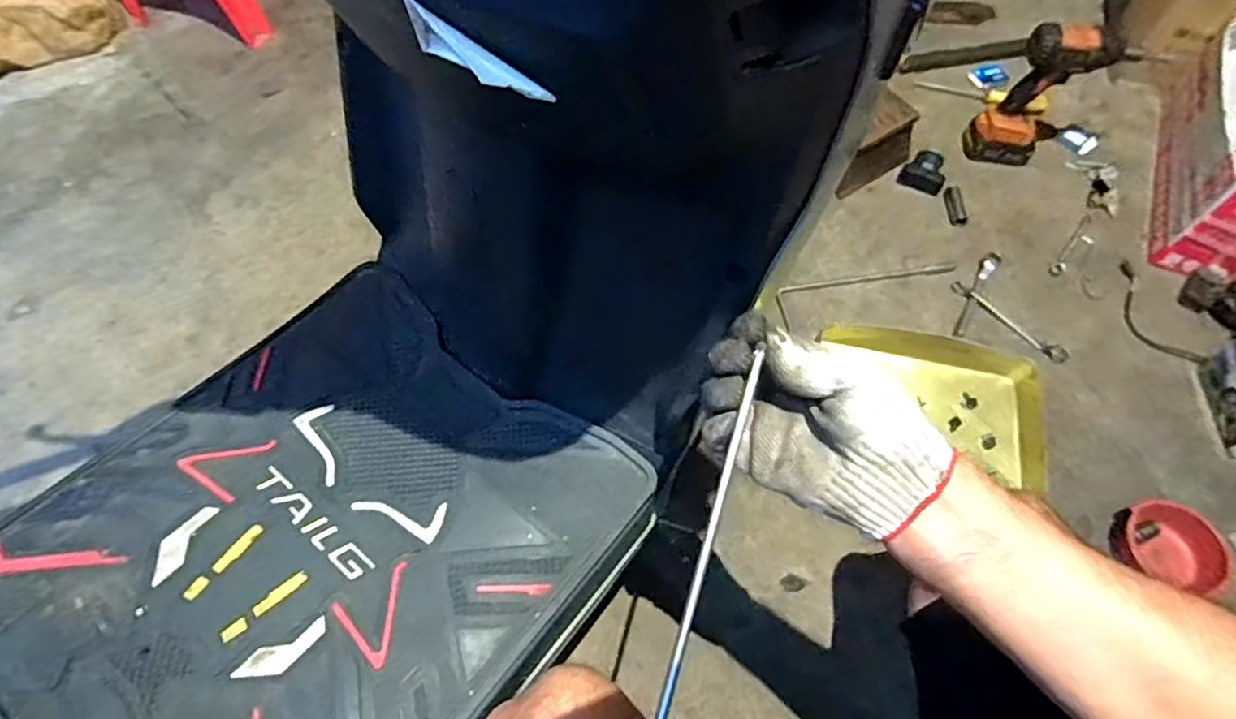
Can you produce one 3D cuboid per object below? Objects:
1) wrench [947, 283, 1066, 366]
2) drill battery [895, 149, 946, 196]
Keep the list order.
[{"bbox_3d":[0.605,-0.060,1.002,0.191,0.009,0.028,39,67,20],"label":"wrench"},{"bbox_3d":[0.546,-0.335,1.143,0.075,0.040,0.076,27,63,15],"label":"drill battery"}]

